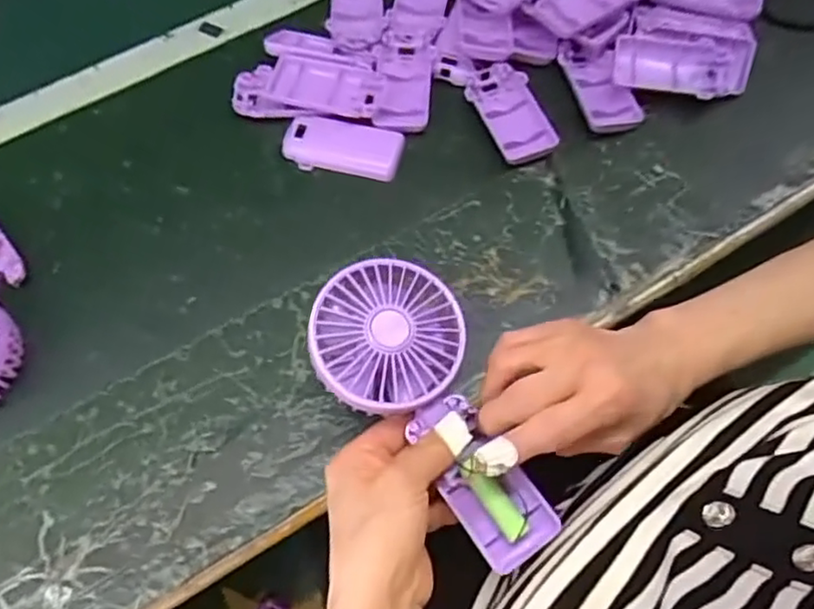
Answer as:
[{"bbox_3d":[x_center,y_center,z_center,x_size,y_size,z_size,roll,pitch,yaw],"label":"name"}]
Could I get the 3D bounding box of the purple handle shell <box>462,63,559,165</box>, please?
[{"bbox_3d":[0.084,-0.157,0.536,0.047,0.012,0.095,-20,65,-6],"label":"purple handle shell"}]

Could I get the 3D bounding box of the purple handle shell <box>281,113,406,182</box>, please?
[{"bbox_3d":[-0.053,-0.129,0.531,0.096,0.013,0.043,11,65,9],"label":"purple handle shell"}]

